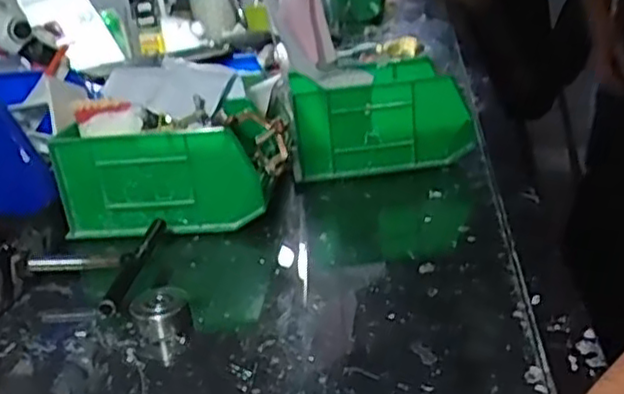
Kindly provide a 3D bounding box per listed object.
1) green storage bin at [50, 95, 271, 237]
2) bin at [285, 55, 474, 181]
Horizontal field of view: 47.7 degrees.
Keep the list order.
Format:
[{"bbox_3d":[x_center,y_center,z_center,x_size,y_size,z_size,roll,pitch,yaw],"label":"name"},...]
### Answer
[{"bbox_3d":[-0.113,-0.024,0.601,0.179,0.089,0.095,-4,22,4],"label":"green storage bin"},{"bbox_3d":[0.062,-0.077,0.693,0.169,0.088,0.109,-5,22,1],"label":"bin"}]

